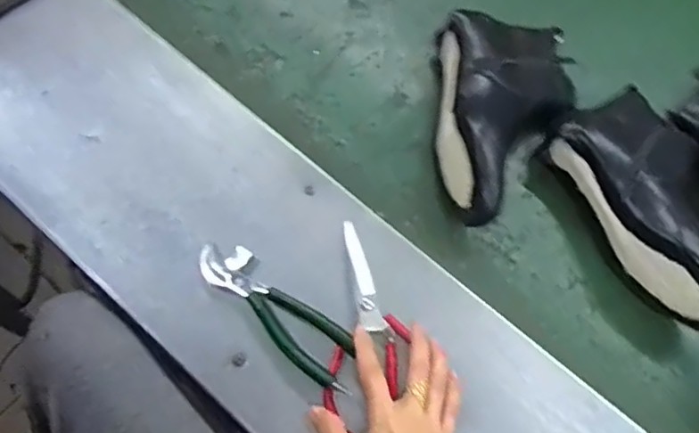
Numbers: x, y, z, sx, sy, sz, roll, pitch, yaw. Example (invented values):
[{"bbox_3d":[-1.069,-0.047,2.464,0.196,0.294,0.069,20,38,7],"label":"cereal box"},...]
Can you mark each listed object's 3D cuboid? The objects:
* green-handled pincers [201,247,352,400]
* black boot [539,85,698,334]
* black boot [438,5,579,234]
[{"bbox_3d":[-0.066,0.084,0.563,0.184,0.020,0.050,40,71,14],"label":"green-handled pincers"},{"bbox_3d":[0.325,-0.018,0.627,0.153,0.077,0.262,-25,70,-12],"label":"black boot"},{"bbox_3d":[0.169,-0.101,0.660,0.147,0.068,0.254,5,67,0],"label":"black boot"}]

